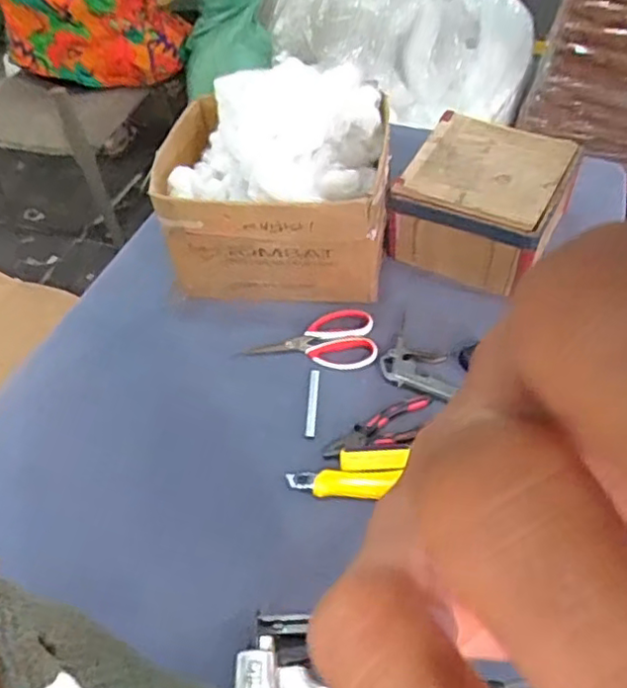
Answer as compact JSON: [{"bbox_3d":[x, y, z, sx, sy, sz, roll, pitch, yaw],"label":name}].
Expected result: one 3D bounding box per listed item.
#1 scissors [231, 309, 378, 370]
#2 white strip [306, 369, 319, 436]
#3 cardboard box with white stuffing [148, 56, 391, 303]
[{"bbox_3d":[-0.007,-0.002,0.889,0.181,0.015,0.091,-7,50,0],"label":"scissors"},{"bbox_3d":[-0.001,0.074,0.832,0.012,0.008,0.102,0,50,6],"label":"white strip"},{"bbox_3d":[-0.049,-0.214,0.910,0.299,0.258,0.226,5,51,10],"label":"cardboard box with white stuffing"}]

